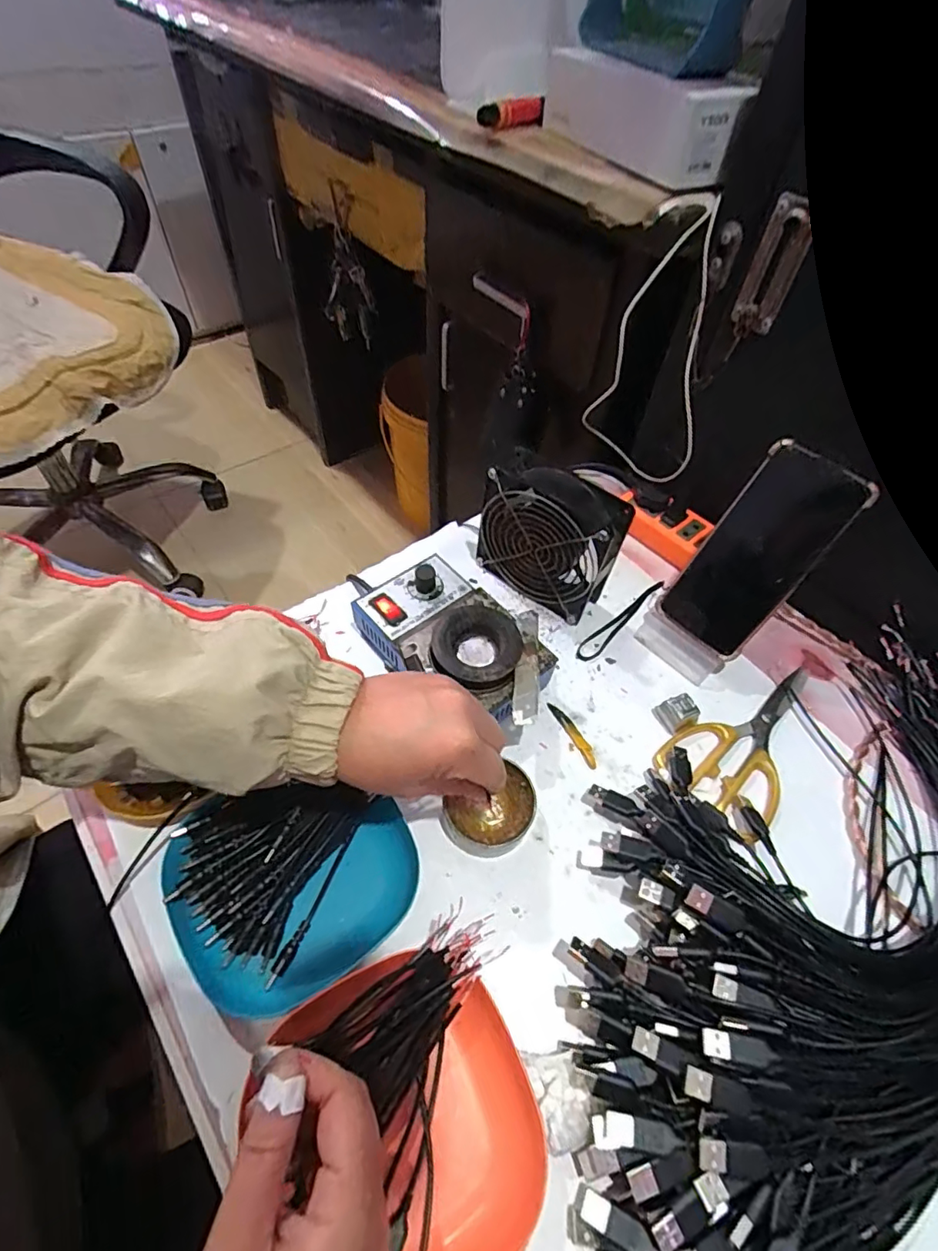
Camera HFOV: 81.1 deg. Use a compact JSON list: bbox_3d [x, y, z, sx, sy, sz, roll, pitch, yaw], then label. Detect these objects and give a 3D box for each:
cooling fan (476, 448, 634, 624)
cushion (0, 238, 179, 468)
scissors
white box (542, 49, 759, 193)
[{"bbox_3d":[0.071,-0.077,0.485,0.115,0.117,0.050,34,60,19],"label":"cooling fan"},{"bbox_3d":[-0.705,-0.435,0.834,0.448,0.089,0.474,-37,65,-25],"label":"cushion"},{"bbox_3d":[0.233,0.086,0.449,0.088,0.010,0.168,40,62,22],"label":"scissors"},{"bbox_3d":[0.132,-0.423,0.450,0.043,0.054,0.197,-23,59,-17],"label":"white box"}]

